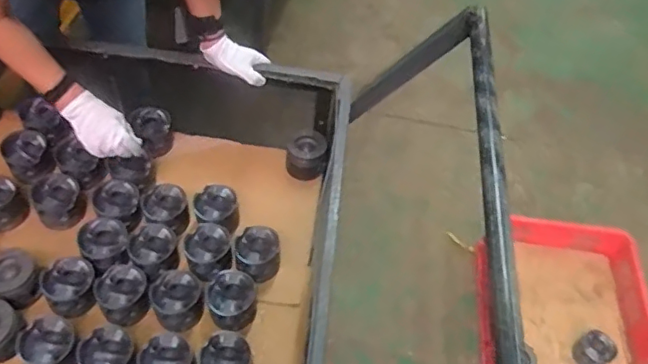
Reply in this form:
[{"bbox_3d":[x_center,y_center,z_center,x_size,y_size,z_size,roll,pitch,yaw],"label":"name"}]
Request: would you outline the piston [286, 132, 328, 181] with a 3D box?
[{"bbox_3d":[-0.038,-0.056,1.253,0.087,0.063,0.084,3,53,-4],"label":"piston"}]

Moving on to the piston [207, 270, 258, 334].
[{"bbox_3d":[-0.173,0.229,1.081,0.089,0.087,0.087,3,53,-4],"label":"piston"}]

